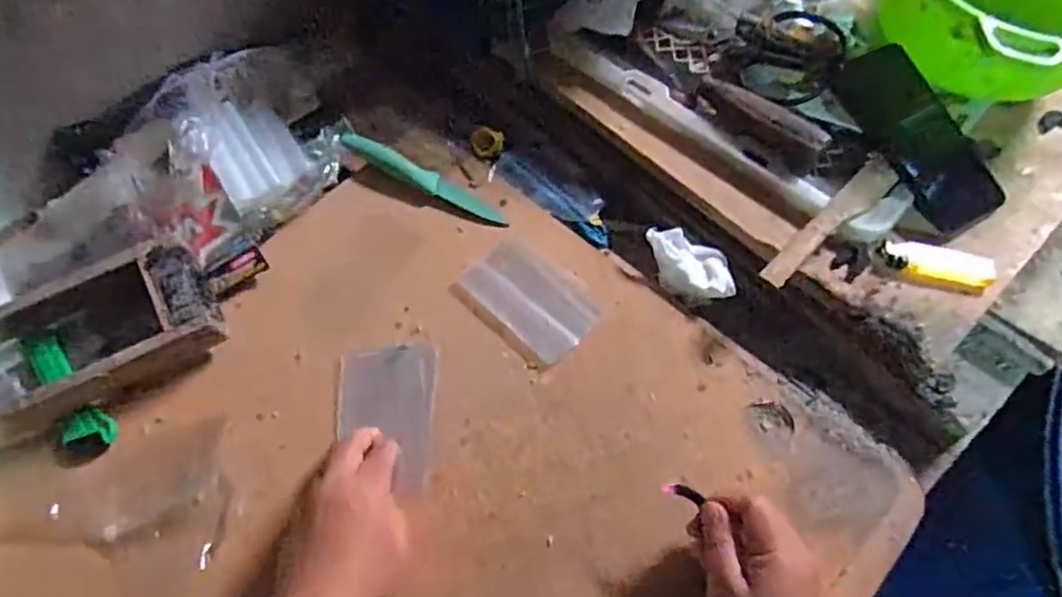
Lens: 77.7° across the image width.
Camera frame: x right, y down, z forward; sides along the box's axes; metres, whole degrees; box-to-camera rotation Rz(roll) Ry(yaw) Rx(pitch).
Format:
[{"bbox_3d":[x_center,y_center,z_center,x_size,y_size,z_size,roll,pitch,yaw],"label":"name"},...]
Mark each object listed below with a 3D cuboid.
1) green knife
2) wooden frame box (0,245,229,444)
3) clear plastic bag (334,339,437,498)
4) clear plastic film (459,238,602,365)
[{"bbox_3d":[-0.095,-0.108,0.589,0.167,0.024,0.019,26,67,16],"label":"green knife"},{"bbox_3d":[-0.454,0.086,0.489,0.441,0.054,0.107,-28,64,-11],"label":"wooden frame box"},{"bbox_3d":[-0.110,0.088,0.500,0.074,0.004,0.114,-5,59,1],"label":"clear plastic bag"},{"bbox_3d":[0.001,-0.002,0.539,0.065,0.004,0.109,-40,67,-17],"label":"clear plastic film"}]

